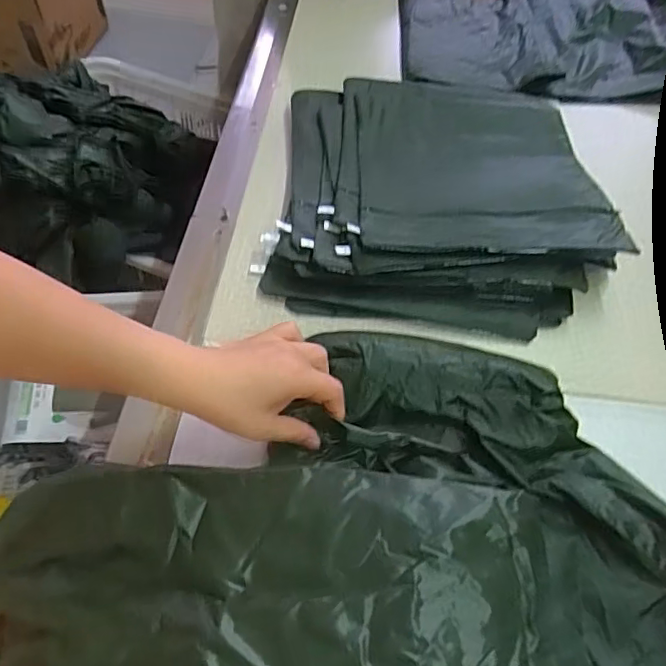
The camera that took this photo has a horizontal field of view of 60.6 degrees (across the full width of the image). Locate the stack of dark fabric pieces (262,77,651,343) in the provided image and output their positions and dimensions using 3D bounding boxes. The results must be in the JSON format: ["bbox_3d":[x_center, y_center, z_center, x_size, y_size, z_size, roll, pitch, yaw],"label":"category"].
[{"bbox_3d":[0.120,-0.178,0.648,0.361,0.046,0.398,6,52,2],"label":"stack of dark fabric pieces"}]

